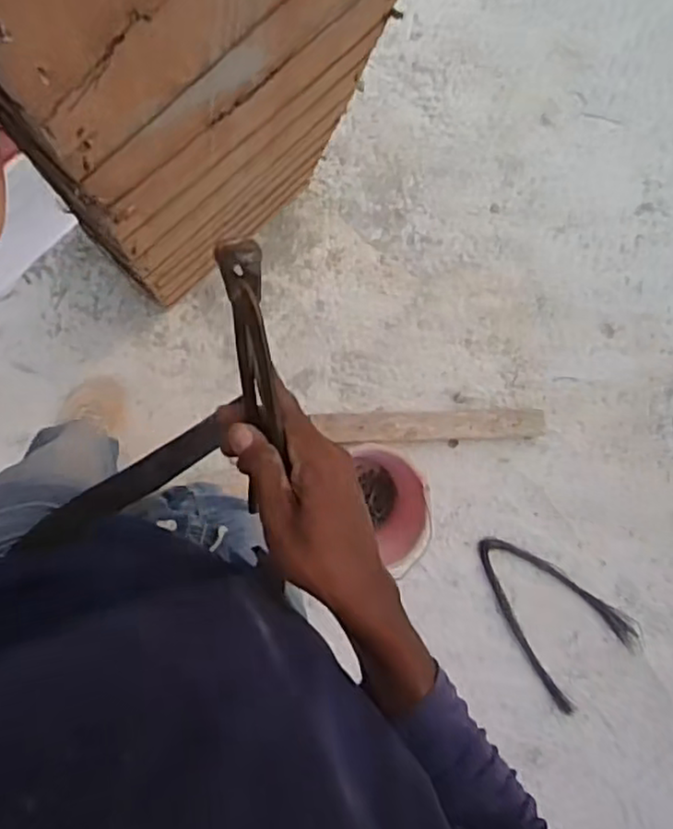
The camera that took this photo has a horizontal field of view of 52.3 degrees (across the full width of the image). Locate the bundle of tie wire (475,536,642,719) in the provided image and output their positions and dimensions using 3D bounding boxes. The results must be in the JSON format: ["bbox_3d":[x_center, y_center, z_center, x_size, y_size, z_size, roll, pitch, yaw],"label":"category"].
[{"bbox_3d":[0.501,0.470,1.618,0.268,0.033,0.462,-44,97,-5],"label":"bundle of tie wire"}]

